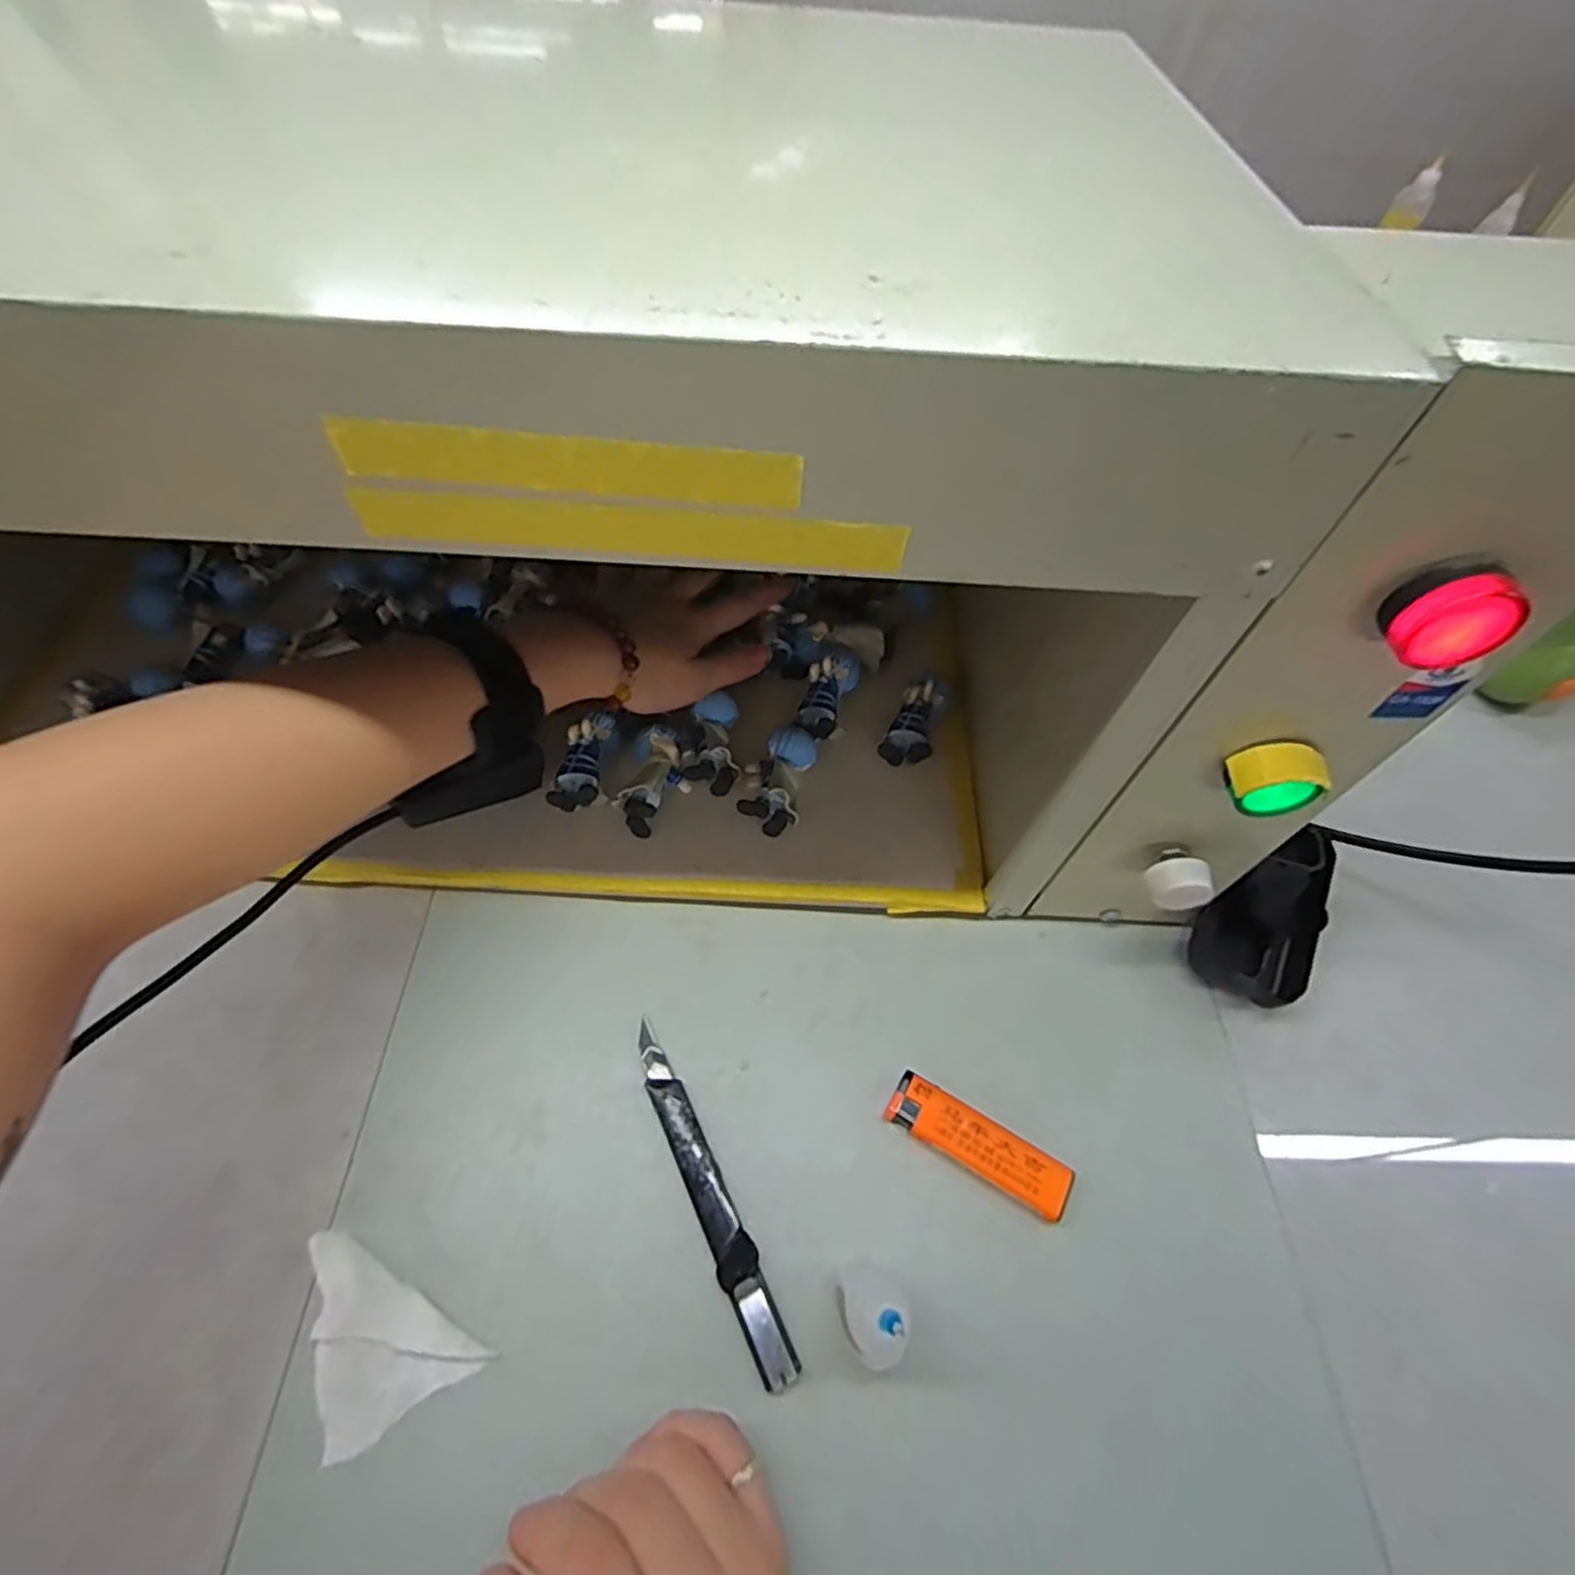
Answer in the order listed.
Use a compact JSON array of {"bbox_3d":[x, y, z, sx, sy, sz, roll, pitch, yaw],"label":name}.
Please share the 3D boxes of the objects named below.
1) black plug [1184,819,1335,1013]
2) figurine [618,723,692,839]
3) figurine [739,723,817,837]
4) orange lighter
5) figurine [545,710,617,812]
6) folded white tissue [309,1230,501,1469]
[{"bbox_3d":[0.248,0.061,0.376,0.049,0.024,0.104,32,61,17],"label":"black plug"},{"bbox_3d":[-0.069,-0.007,0.385,0.029,0.025,0.059,6,57,1],"label":"figurine"},{"bbox_3d":[-0.006,-0.007,0.389,0.034,0.020,0.059,14,58,6],"label":"figurine"},{"bbox_3d":[0.083,0.154,0.315,0.079,0.012,0.023,28,60,15],"label":"orange lighter"},{"bbox_3d":[-0.111,-0.015,0.394,0.025,0.025,0.055,6,64,2],"label":"figurine"},{"bbox_3d":[-0.154,0.201,0.279,0.054,0.013,0.070,-26,62,-18],"label":"folded white tissue"}]

